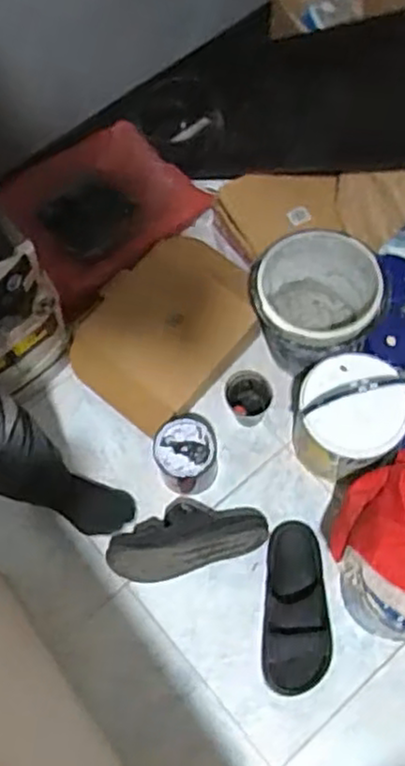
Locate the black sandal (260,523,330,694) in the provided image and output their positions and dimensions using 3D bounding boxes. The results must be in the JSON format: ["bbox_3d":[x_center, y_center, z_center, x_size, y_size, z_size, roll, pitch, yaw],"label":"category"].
[{"bbox_3d":[0.165,0.379,1.215,0.117,0.070,0.286,5,68,4],"label":"black sandal"}]

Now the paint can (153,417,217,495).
[{"bbox_3d":[-0.028,0.132,1.289,0.107,0.132,0.109,-1,68,2],"label":"paint can"}]

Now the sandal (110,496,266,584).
[{"bbox_3d":[-0.030,0.264,1.253,0.280,0.096,0.126,-17,68,-4],"label":"sandal"}]

